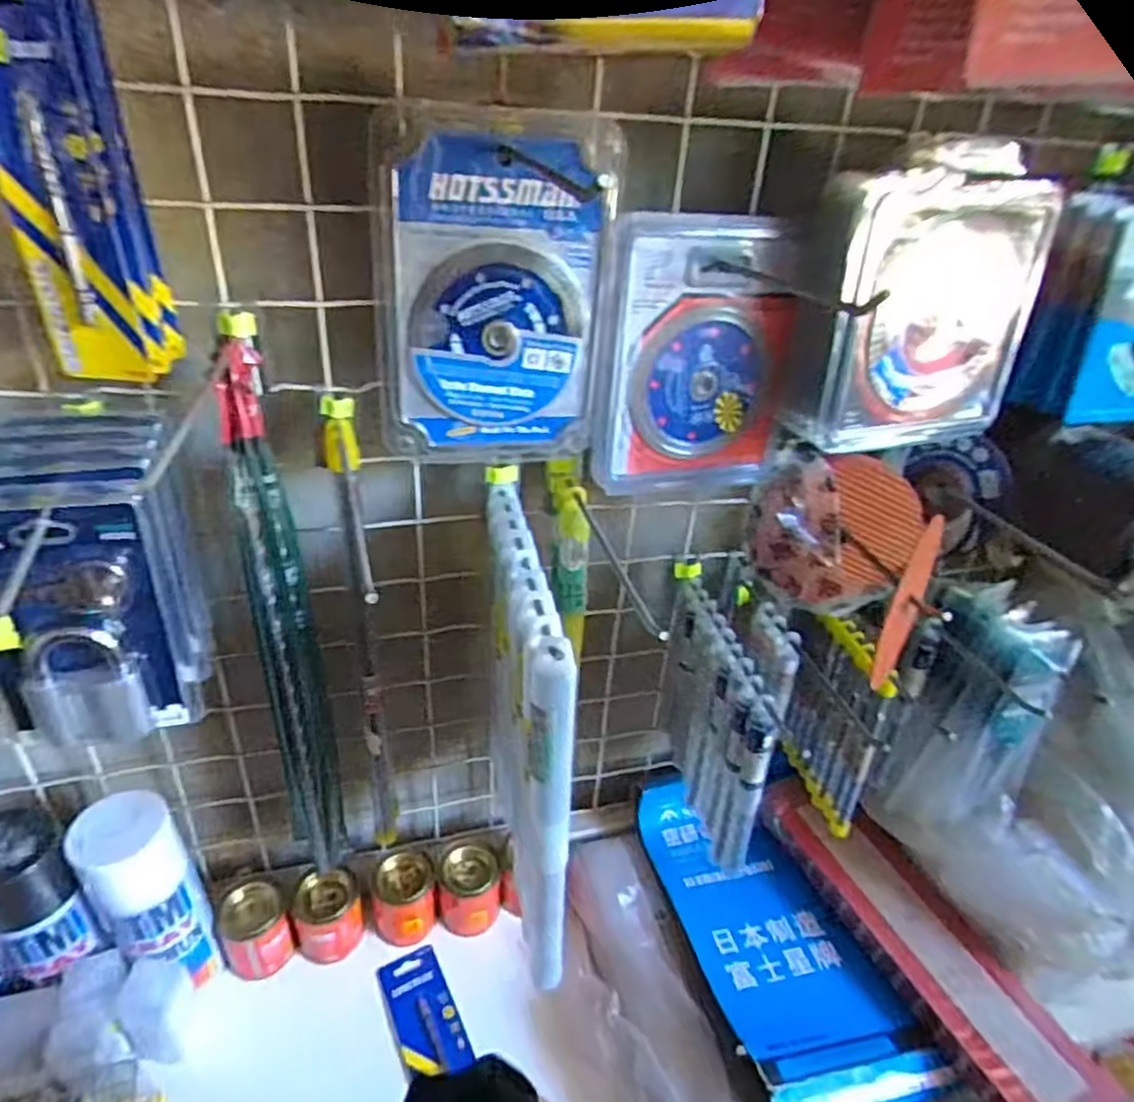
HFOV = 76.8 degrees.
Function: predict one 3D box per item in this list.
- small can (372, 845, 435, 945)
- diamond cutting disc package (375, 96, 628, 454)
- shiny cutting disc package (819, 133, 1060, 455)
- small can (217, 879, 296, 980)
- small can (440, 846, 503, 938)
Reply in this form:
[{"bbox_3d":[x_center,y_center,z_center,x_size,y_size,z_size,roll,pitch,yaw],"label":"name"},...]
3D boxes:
[{"bbox_3d":[-0.145,0.308,0.637,0.052,0.065,0.045,-9,32,-20],"label":"small can"},{"bbox_3d":[-0.043,-0.147,0.423,0.131,0.189,0.022,-5,31,-13],"label":"diamond cutting disc package"},{"bbox_3d":[0.227,-0.153,0.450,0.143,0.182,0.048,-9,29,-15],"label":"shiny cutting disc package"},{"bbox_3d":[-0.262,0.319,0.602,0.049,0.067,0.044,-17,36,-31],"label":"small can"},{"bbox_3d":[-0.086,0.302,0.637,0.052,0.057,0.050,2,30,-1],"label":"small can"}]

